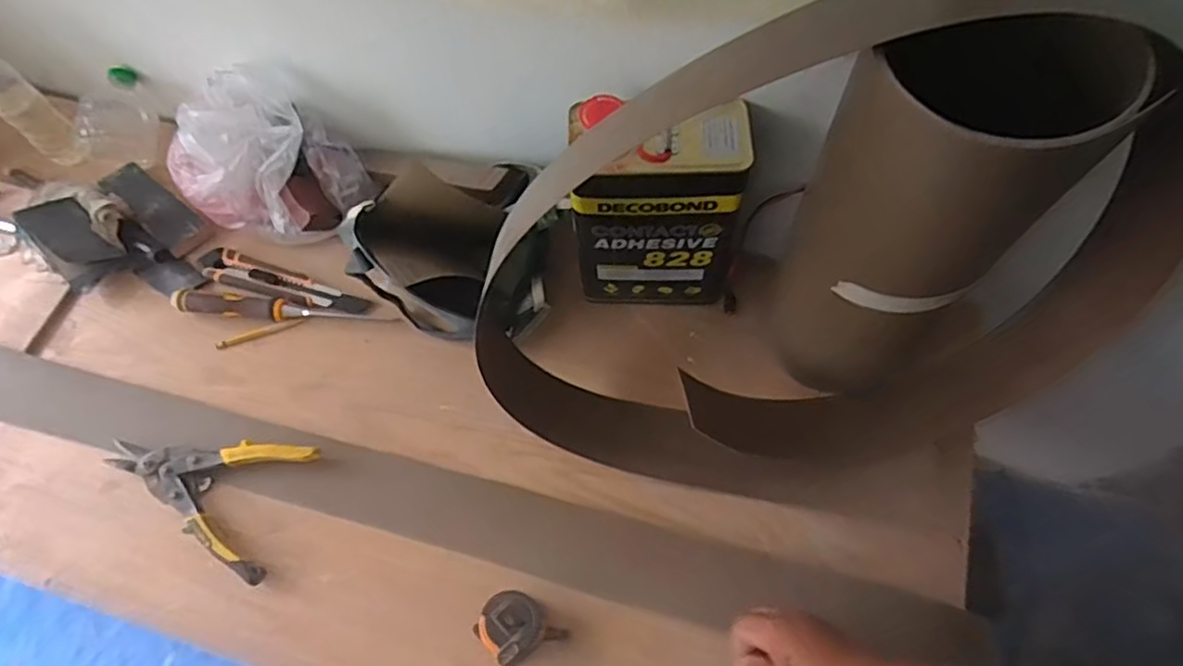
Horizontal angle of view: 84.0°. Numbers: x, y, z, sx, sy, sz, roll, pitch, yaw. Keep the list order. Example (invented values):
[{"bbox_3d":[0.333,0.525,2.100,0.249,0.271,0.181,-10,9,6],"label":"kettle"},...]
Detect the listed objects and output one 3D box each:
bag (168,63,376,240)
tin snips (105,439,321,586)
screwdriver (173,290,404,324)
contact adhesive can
[{"bbox_3d":[-0.410,-0.219,0.825,0.231,0.152,0.157,15,66,10],"label":"bag"},{"bbox_3d":[-0.434,0.163,0.720,0.233,0.034,0.139,16,66,10],"label":"tin snips"},{"bbox_3d":[-0.378,-0.027,0.807,0.268,0.029,0.030,5,65,5],"label":"screwdriver"},{"bbox_3d":[0.070,-0.131,0.694,0.173,0.247,0.092,-2,64,2],"label":"contact adhesive can"}]

